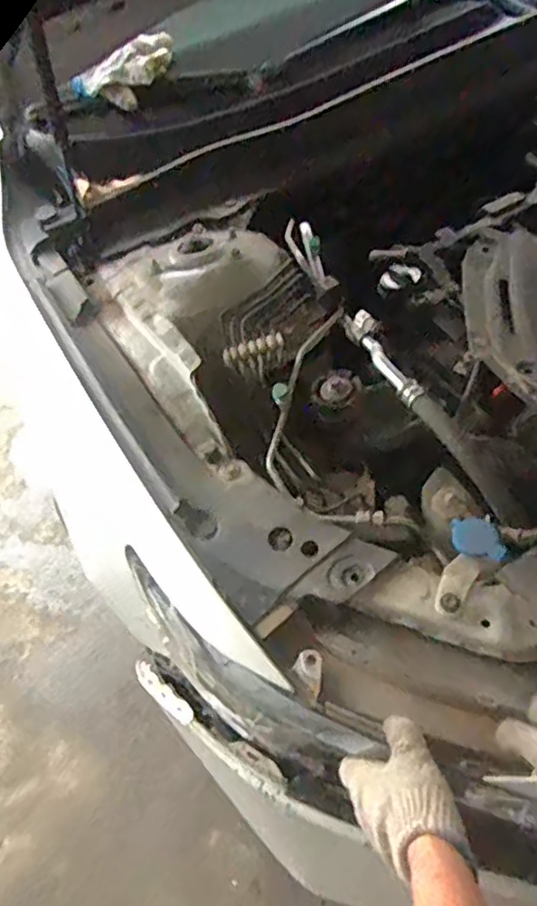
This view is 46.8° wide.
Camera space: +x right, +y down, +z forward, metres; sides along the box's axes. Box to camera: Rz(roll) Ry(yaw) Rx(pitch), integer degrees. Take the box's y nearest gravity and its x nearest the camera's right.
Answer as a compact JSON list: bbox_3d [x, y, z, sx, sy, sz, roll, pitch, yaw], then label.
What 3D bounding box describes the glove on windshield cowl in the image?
[{"bbox_3d":[-0.238,-0.637,1.049,0.184,0.071,0.066,-32,52,-2],"label":"glove on windshield cowl"}]

